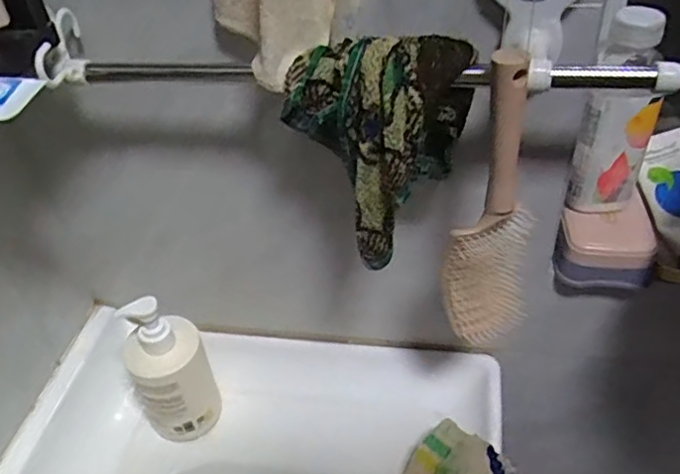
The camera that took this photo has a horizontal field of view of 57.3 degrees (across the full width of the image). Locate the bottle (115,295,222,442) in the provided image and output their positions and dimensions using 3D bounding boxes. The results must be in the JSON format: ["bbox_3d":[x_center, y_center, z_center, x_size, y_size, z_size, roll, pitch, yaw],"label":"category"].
[{"bbox_3d":[-0.171,0.133,0.630,0.078,0.176,0.060,-20,43,-17],"label":"bottle"}]

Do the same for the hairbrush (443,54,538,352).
[{"bbox_3d":[0.117,-0.019,0.472,0.062,0.248,0.038,12,44,18],"label":"hairbrush"}]

